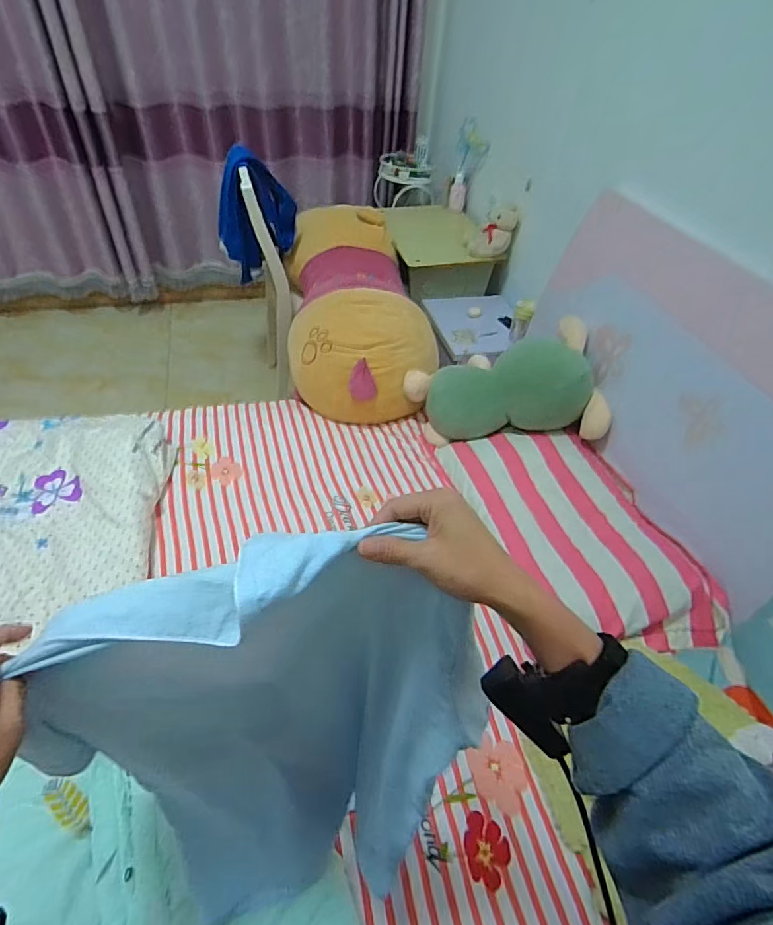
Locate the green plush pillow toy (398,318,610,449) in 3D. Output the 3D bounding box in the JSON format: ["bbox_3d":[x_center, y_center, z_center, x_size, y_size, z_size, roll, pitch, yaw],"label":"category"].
[{"bbox_3d":[0.326,-0.217,1.405,0.517,0.234,0.261,-6,43,17],"label":"green plush pillow toy"}]

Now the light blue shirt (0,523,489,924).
[{"bbox_3d":[-0.112,0.312,0.503,0.353,0.580,0.152,-4,46,-9],"label":"light blue shirt"}]

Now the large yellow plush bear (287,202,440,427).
[{"bbox_3d":[-0.118,-0.549,1.711,0.444,0.308,0.953,-3,46,-9],"label":"large yellow plush bear"}]

